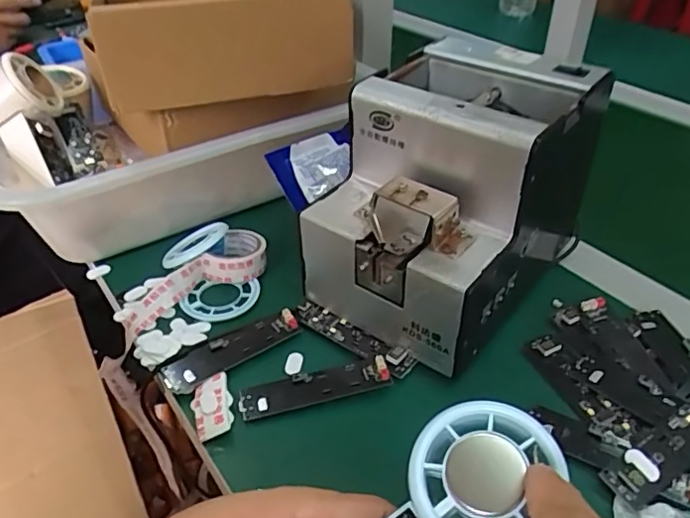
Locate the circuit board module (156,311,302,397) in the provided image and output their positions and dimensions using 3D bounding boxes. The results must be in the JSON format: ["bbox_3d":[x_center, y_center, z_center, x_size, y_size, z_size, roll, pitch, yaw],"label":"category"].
[{"bbox_3d":[-0.076,0.058,0.380,0.092,0.009,0.030,-27,46,-26],"label":"circuit board module"}]

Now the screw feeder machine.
[{"bbox_3d":[0.071,-0.040,0.387,0.137,0.150,0.170,24,44,29],"label":"screw feeder machine"}]

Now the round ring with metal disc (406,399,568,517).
[{"bbox_3d":[0.052,0.084,0.222,0.050,0.017,0.057,26,66,27],"label":"round ring with metal disc"}]

